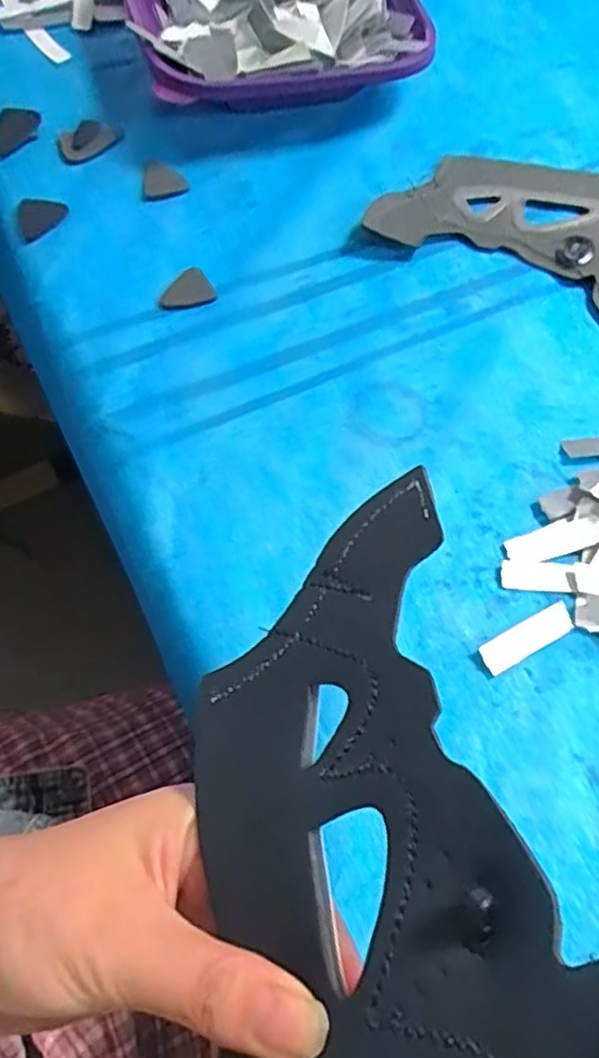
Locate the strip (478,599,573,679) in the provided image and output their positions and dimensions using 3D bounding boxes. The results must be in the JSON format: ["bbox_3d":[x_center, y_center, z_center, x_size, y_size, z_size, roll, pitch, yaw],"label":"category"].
[{"bbox_3d":[0.101,0.048,0.299,0.045,0.004,0.014,-25,70,-14],"label":"strip"}]

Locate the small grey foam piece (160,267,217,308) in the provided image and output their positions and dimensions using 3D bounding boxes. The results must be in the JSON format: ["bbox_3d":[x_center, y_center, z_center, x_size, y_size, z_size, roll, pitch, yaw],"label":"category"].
[{"bbox_3d":[-0.060,-0.124,0.356,0.027,0.005,0.023,-27,71,-15],"label":"small grey foam piece"}]

